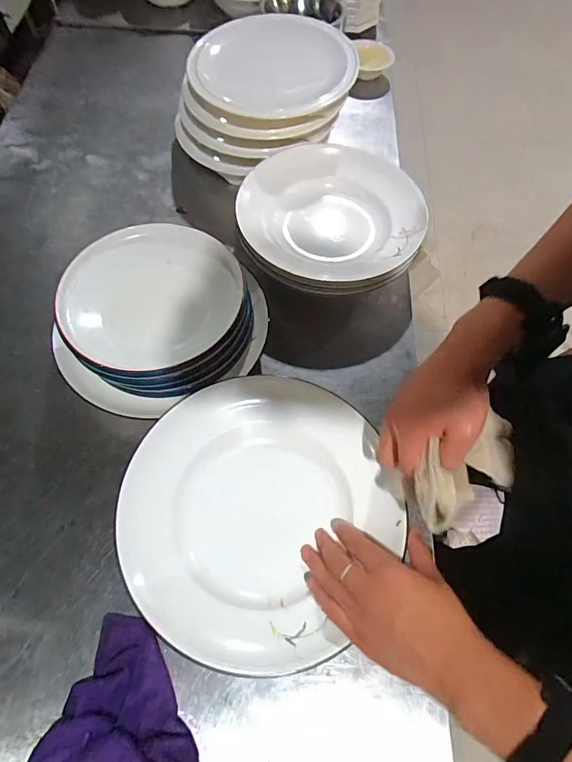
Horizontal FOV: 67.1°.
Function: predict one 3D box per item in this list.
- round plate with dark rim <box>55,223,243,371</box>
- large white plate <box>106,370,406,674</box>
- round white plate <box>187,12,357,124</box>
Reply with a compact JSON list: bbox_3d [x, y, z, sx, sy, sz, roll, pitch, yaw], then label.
[{"bbox_3d":[-0.174,-0.118,0.565,0.228,0.028,0.212,1,64,-2],"label":"round plate with dark rim"},{"bbox_3d":[-0.031,0.135,0.470,0.269,0.051,0.288,1,63,-2],"label":"large white plate"},{"bbox_3d":[-0.022,-0.564,0.758,0.285,0.044,0.278,1,64,-2],"label":"round white plate"}]

